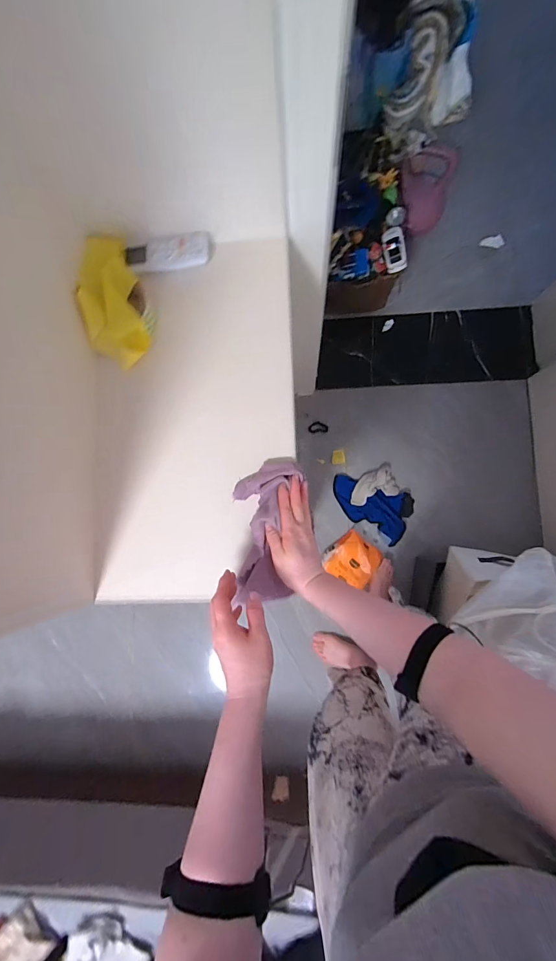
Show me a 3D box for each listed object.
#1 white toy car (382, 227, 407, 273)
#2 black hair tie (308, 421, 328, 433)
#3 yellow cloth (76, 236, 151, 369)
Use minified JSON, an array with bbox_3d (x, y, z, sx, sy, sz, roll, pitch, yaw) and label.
[{"bbox_3d":[0.378,-0.758,1.194,0.064,0.040,0.149,-6,84,2],"label":"white toy car"},{"bbox_3d":[0.152,-0.200,1.388,0.073,0.006,0.041,-4,84,3],"label":"black hair tie"},{"bbox_3d":[-0.255,-0.276,0.570,0.089,0.043,0.188,-4,110,3],"label":"yellow cloth"}]

